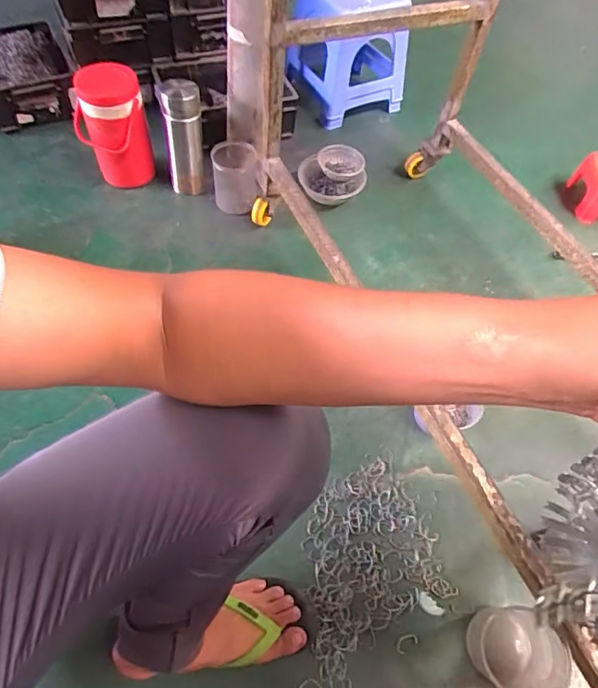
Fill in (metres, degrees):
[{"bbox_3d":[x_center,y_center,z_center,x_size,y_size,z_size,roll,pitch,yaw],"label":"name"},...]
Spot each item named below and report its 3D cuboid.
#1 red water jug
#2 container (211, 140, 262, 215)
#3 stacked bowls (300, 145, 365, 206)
[{"bbox_3d":[-0.417,-0.485,1.111,0.145,0.246,0.126,-14,58,-15],"label":"red water jug"},{"bbox_3d":[-0.148,-0.388,1.168,0.103,0.142,0.106,-4,56,-9],"label":"container"},{"bbox_3d":[0.081,-0.424,1.252,0.156,0.091,0.151,3,56,-4],"label":"stacked bowls"}]

